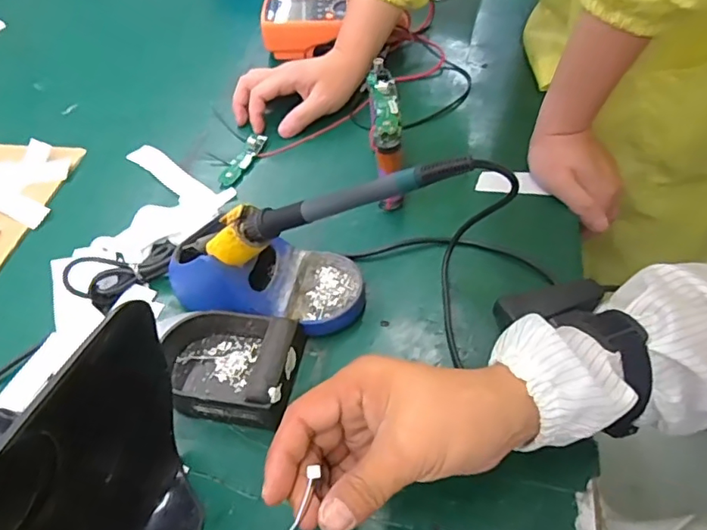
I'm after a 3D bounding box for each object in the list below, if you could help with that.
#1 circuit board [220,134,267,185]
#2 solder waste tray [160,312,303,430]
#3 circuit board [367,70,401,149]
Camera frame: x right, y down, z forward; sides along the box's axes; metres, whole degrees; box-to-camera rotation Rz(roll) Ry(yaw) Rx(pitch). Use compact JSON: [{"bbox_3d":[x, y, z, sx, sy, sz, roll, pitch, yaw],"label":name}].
[{"bbox_3d":[-0.117,-0.111,0.577,0.019,0.006,0.076,17,53,19],"label":"circuit board"},{"bbox_3d":[-0.093,0.075,0.407,0.103,0.036,0.079,4,50,12],"label":"solder waste tray"},{"bbox_3d":[0.027,-0.141,0.485,0.022,0.014,0.096,-4,49,2],"label":"circuit board"}]

